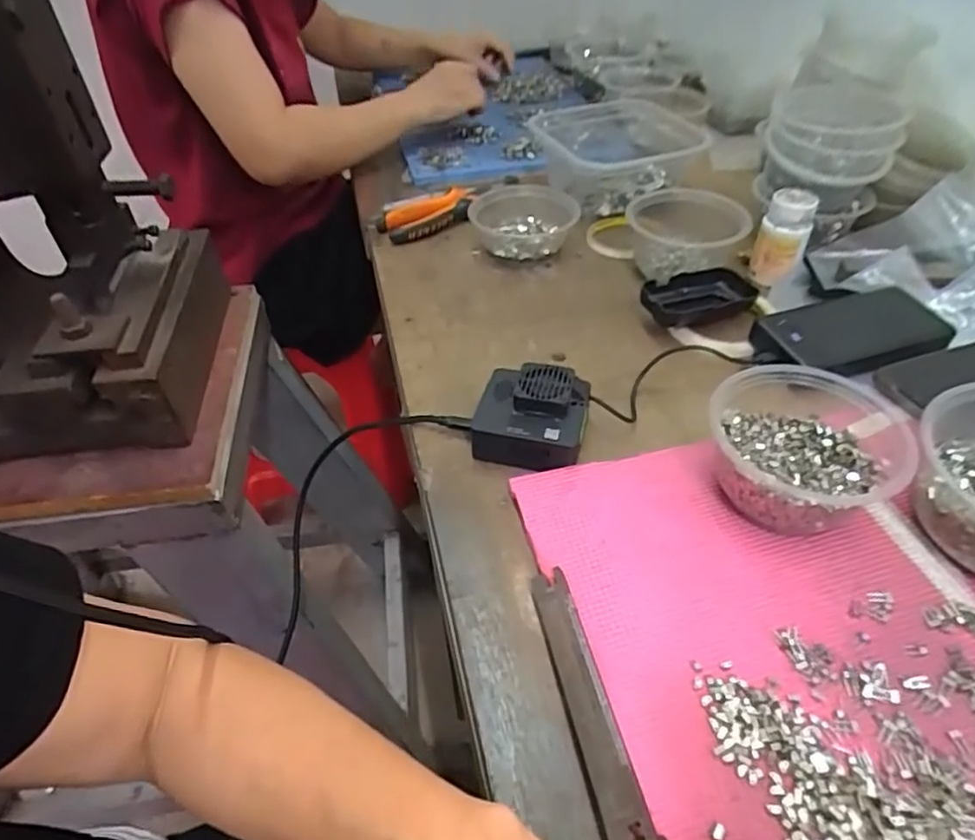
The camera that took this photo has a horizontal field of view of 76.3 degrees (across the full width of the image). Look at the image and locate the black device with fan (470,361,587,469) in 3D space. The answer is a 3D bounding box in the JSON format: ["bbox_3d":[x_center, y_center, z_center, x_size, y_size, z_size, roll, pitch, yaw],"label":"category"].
[{"bbox_3d":[0.033,-0.004,0.464,0.079,0.043,0.072,9,46,14],"label":"black device with fan"}]

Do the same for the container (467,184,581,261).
[{"bbox_3d":[0.040,-0.218,0.684,0.117,0.044,0.117,-1,45,3],"label":"container"}]

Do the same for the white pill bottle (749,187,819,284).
[{"bbox_3d":[0.285,-0.178,0.600,0.042,0.073,0.039,17,48,21],"label":"white pill bottle"}]

